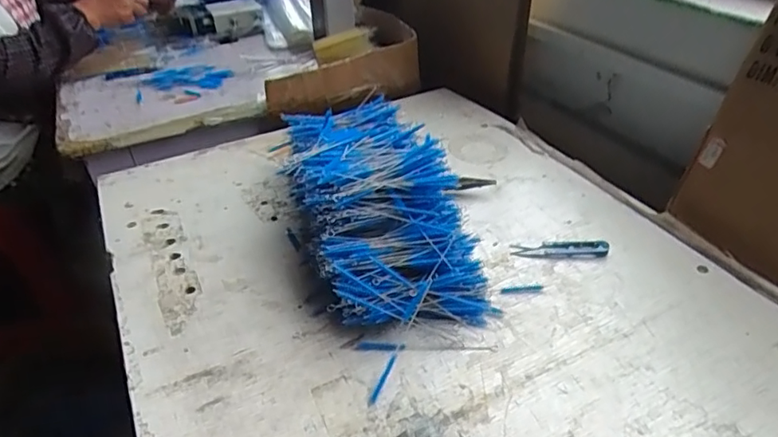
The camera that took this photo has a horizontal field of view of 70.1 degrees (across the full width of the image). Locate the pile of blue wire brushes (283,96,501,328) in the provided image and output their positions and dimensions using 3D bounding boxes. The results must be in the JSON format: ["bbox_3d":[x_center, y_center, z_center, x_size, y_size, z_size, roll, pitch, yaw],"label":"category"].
[{"bbox_3d":[-0.026,-0.030,0.631,0.166,0.104,0.367,-11,36,-11],"label":"pile of blue wire brushes"}]

